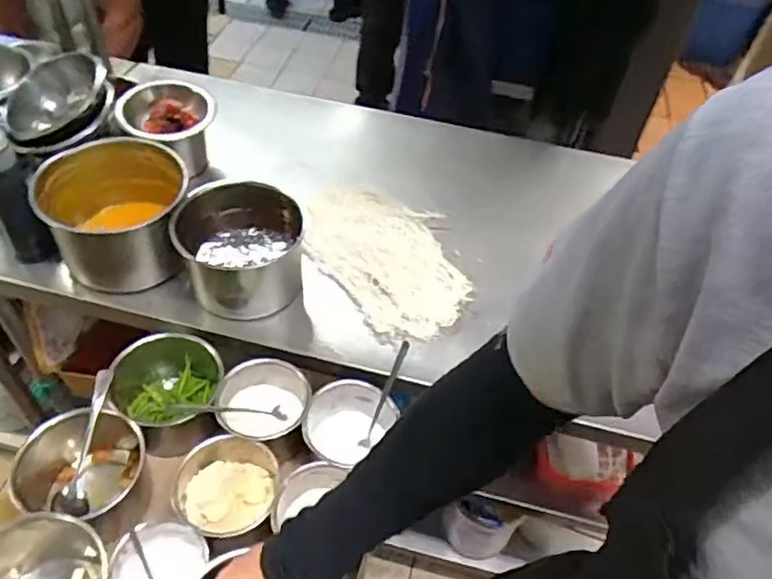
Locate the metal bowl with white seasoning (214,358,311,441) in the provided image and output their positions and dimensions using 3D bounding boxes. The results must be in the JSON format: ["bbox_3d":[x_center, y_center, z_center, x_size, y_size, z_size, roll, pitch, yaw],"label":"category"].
[{"bbox_3d":[-0.157,0.153,0.793,0.114,0.063,0.111,2,48,-4],"label":"metal bowl with white seasoning"}]

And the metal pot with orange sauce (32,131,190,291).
[{"bbox_3d":[-0.377,-0.109,0.872,0.185,0.124,0.180,3,48,-3],"label":"metal pot with orange sauce"}]

